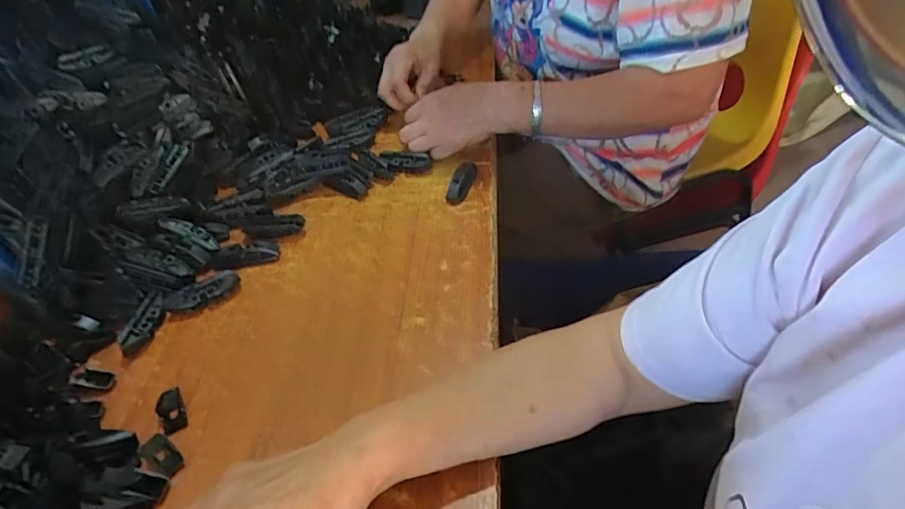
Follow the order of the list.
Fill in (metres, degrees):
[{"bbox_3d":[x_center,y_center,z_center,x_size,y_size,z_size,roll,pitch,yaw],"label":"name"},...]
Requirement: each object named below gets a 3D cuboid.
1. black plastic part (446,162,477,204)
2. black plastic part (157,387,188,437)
[{"bbox_3d":[0.012,-0.089,0.607,0.023,0.017,0.079,9,45,17],"label":"black plastic part"},{"bbox_3d":[-0.232,0.128,0.423,0.018,0.010,0.039,-26,46,-19],"label":"black plastic part"}]

